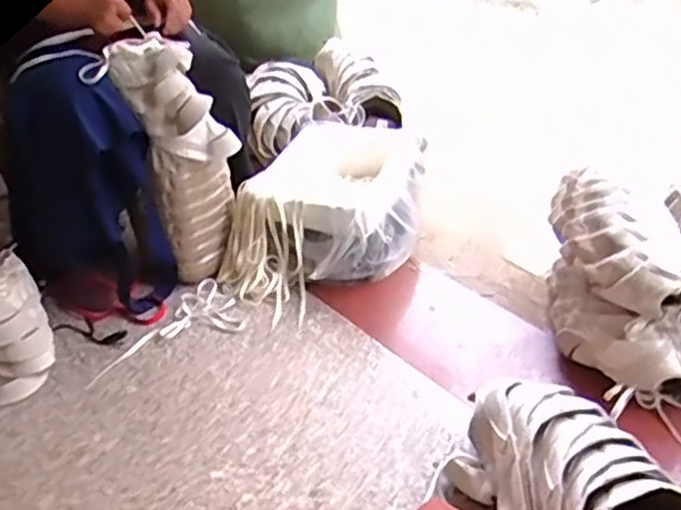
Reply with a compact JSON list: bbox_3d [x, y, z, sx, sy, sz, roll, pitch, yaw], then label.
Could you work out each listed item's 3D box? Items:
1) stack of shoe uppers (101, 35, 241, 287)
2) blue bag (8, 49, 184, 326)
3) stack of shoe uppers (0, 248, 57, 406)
[{"bbox_3d":[-0.299,-0.171,1.382,0.183,0.447,0.152,-18,35,-15],"label":"stack of shoe uppers"},{"bbox_3d":[-0.486,-0.111,1.343,0.213,0.440,0.238,-32,41,-31],"label":"blue bag"},{"bbox_3d":[-0.607,0.134,1.286,0.131,0.260,0.128,-27,-6,16],"label":"stack of shoe uppers"}]

